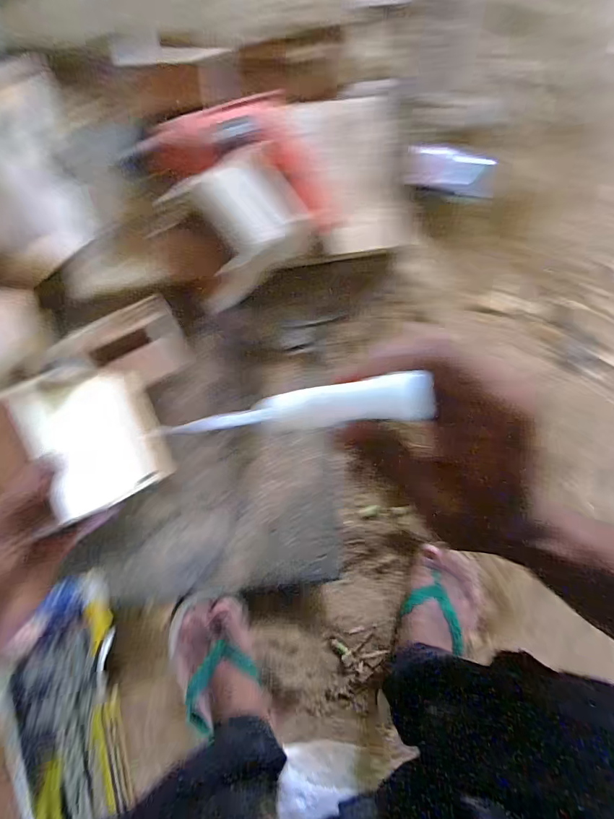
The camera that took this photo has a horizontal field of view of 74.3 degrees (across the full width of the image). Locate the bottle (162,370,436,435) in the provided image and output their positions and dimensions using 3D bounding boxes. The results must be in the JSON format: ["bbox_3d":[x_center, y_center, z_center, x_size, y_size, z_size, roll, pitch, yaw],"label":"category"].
[{"bbox_3d":[-0.006,0.001,0.172,0.110,0.017,0.015,-7,89,25],"label":"bottle"}]

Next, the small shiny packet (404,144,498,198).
[{"bbox_3d":[0.200,-0.330,0.560,0.124,0.012,0.056,7,88,-3],"label":"small shiny packet"}]

